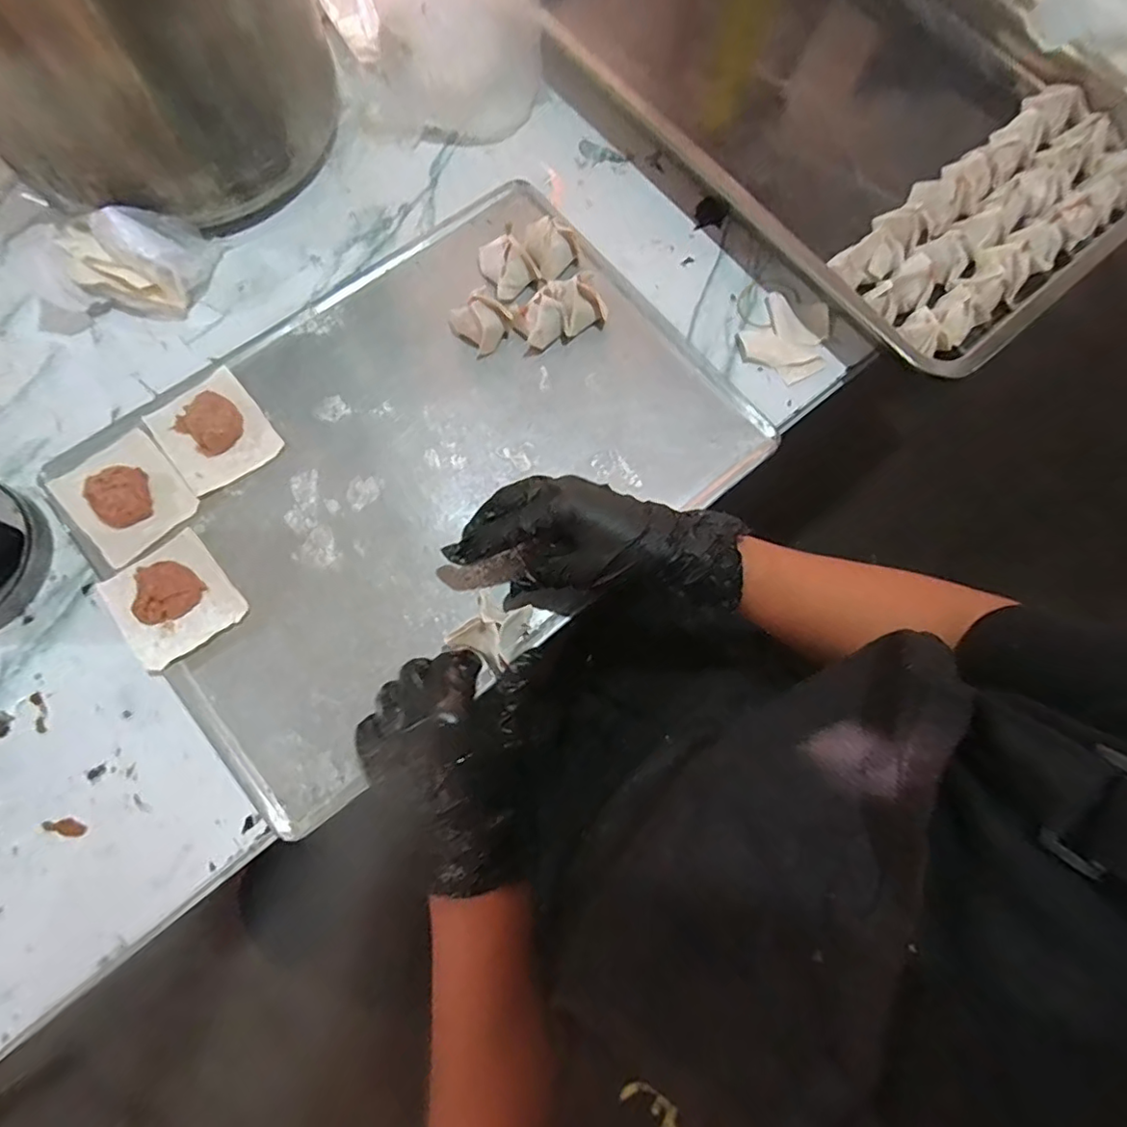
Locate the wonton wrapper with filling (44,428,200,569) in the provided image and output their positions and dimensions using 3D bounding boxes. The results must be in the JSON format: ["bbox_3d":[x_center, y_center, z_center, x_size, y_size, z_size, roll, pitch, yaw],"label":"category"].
[{"bbox_3d":[-0.310,-0.048,0.415,0.071,0.021,0.080,-41,79,-11],"label":"wonton wrapper with filling"}]

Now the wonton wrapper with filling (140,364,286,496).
[{"bbox_3d":[-0.258,-0.099,0.428,0.070,0.026,0.077,-37,78,-10],"label":"wonton wrapper with filling"}]

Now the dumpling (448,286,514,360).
[{"bbox_3d":[-0.063,-0.189,0.458,0.038,0.034,0.039,44,78,10],"label":"dumpling"}]

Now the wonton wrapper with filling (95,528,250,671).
[{"bbox_3d":[-0.266,0.024,0.397,0.071,0.014,0.074,-38,79,-10],"label":"wonton wrapper with filling"}]

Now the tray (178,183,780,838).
[{"bbox_3d":[-0.102,-0.085,0.433,0.433,0.030,0.315,-39,79,-11],"label":"tray"}]

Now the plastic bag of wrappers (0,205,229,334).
[{"bbox_3d":[-0.354,-0.228,0.447,0.147,0.047,0.087,4,74,0],"label":"plastic bag of wrappers"}]

